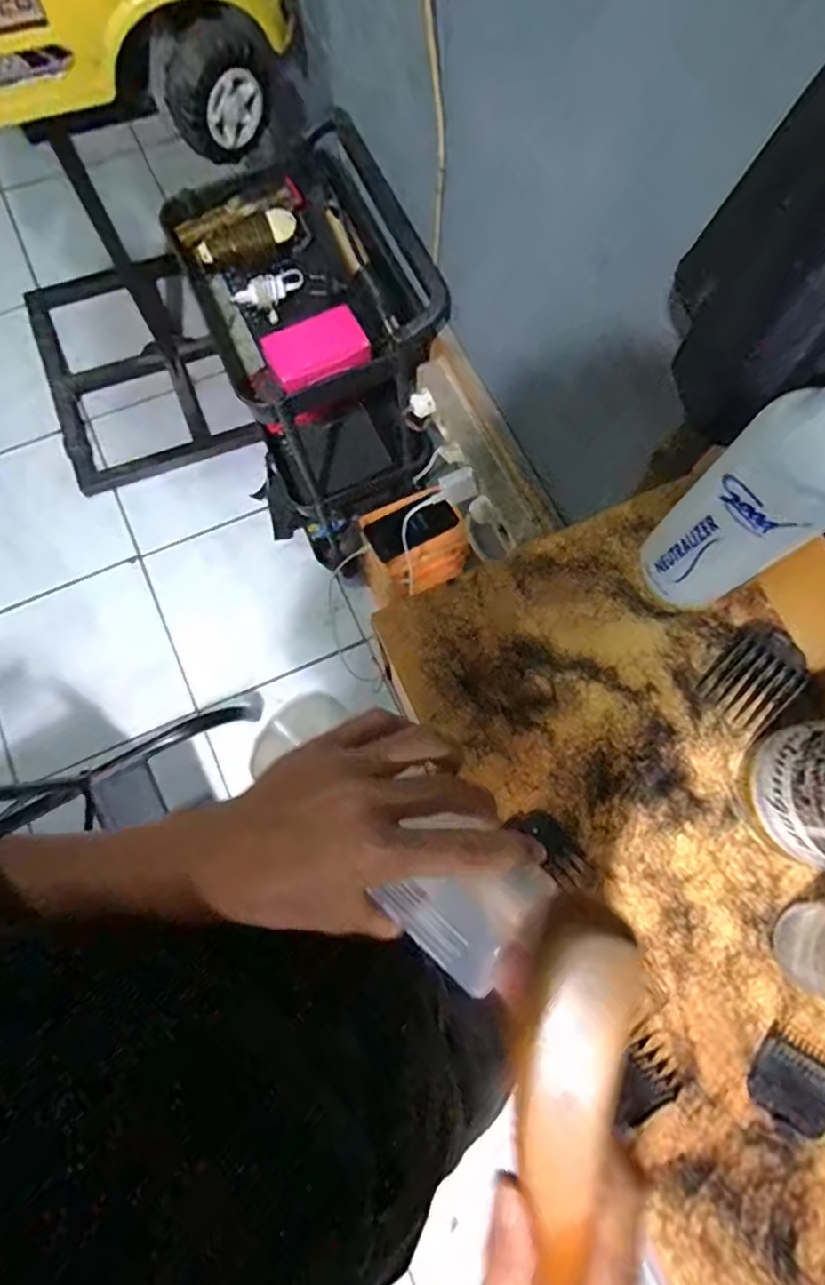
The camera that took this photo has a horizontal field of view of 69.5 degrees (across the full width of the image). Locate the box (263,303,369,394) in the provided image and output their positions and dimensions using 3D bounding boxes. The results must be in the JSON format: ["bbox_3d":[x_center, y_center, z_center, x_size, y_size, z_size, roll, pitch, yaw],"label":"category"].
[{"bbox_3d":[-0.123,-0.376,0.761,0.122,0.040,0.069,-26,77,-7],"label":"box"}]

